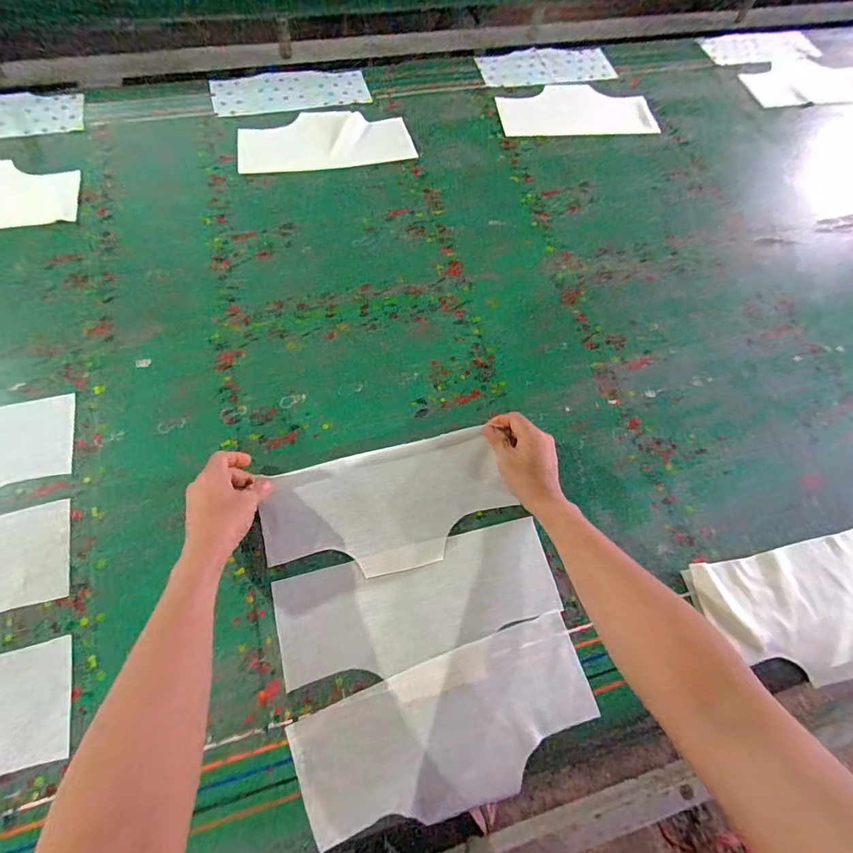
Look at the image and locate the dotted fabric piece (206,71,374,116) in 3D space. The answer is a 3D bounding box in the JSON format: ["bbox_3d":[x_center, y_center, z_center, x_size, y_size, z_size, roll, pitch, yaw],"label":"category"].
[{"bbox_3d":[-0.262,-0.649,0.903,0.290,0.009,0.122,-10,64,-8],"label":"dotted fabric piece"}]

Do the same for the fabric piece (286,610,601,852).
[{"bbox_3d":[0.027,0.307,0.474,0.298,0.013,0.132,-17,65,-12],"label":"fabric piece"}]

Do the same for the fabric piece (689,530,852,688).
[{"bbox_3d":[0.460,0.206,0.539,0.271,0.014,0.142,-10,64,-8],"label":"fabric piece"}]

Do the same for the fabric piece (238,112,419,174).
[{"bbox_3d":[-0.181,-0.514,0.838,0.298,0.011,0.142,-11,64,-9],"label":"fabric piece"}]

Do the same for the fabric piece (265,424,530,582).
[{"bbox_3d":[-0.047,0.098,0.561,0.282,0.035,0.138,-13,65,-7],"label":"fabric piece"}]

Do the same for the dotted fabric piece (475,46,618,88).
[{"bbox_3d":[0.255,-0.765,0.994,0.287,0.005,0.132,-11,64,-9],"label":"dotted fabric piece"}]

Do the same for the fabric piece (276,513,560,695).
[{"bbox_3d":[-0.007,0.197,0.531,0.307,0.012,0.119,-12,65,-10],"label":"fabric piece"}]

